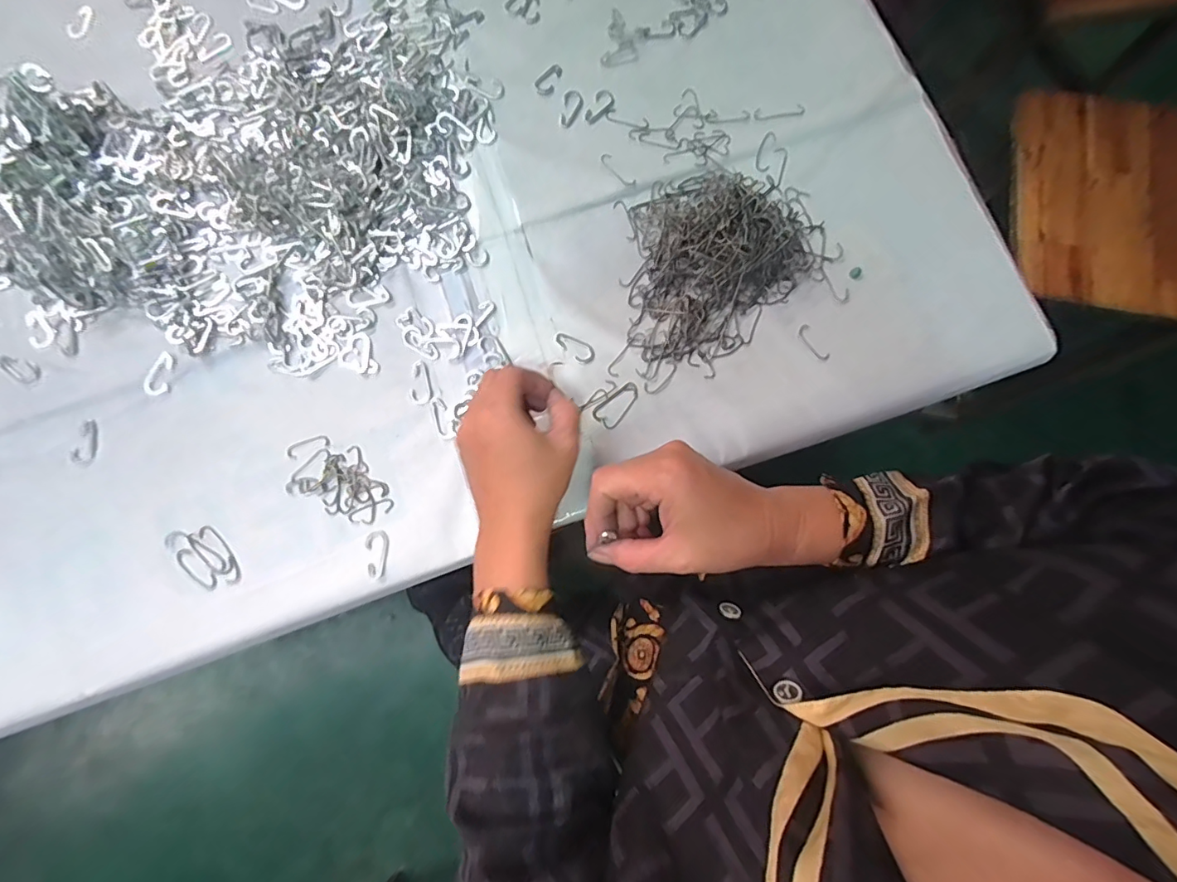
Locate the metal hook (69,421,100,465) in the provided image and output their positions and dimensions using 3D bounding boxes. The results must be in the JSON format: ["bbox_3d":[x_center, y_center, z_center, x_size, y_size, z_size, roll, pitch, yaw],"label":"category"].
[{"bbox_3d":[-0.413,0.001,0.413,0.020,0.004,0.037,9,80,3],"label":"metal hook"}]

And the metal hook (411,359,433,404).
[{"bbox_3d":[-0.141,-0.049,0.417,0.018,0.004,0.037,-15,80,-2],"label":"metal hook"}]

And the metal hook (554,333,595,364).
[{"bbox_3d":[-0.011,-0.081,0.424,0.037,0.004,0.017,43,83,8],"label":"metal hook"}]

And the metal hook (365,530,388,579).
[{"bbox_3d":[-0.165,0.089,0.393,0.018,0.004,0.036,-13,80,-1],"label":"metal hook"}]

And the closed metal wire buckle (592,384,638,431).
[{"bbox_3d":[0.025,-0.029,0.415,0.043,0.004,0.022,-41,82,-6],"label":"closed metal wire buckle"}]

